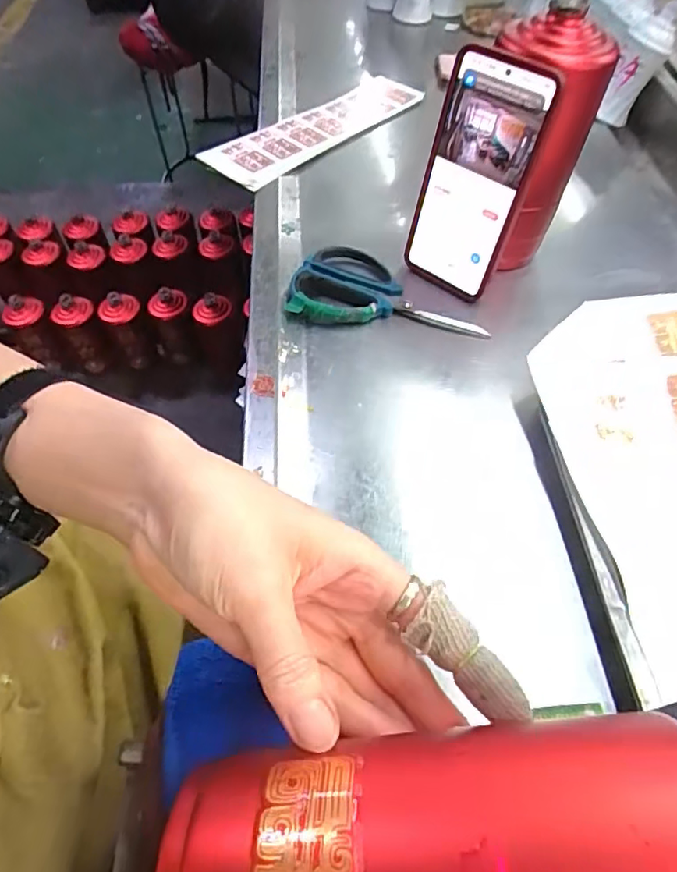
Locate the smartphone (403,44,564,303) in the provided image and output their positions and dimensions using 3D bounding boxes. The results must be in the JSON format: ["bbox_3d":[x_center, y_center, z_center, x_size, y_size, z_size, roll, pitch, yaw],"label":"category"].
[{"bbox_3d":[0.101,-0.194,0.429,0.081,0.167,0.012,35,46,23],"label":"smartphone"}]

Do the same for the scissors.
[{"bbox_3d":[0.043,-0.121,0.462,0.159,0.012,0.088,11,56,8],"label":"scissors"}]

